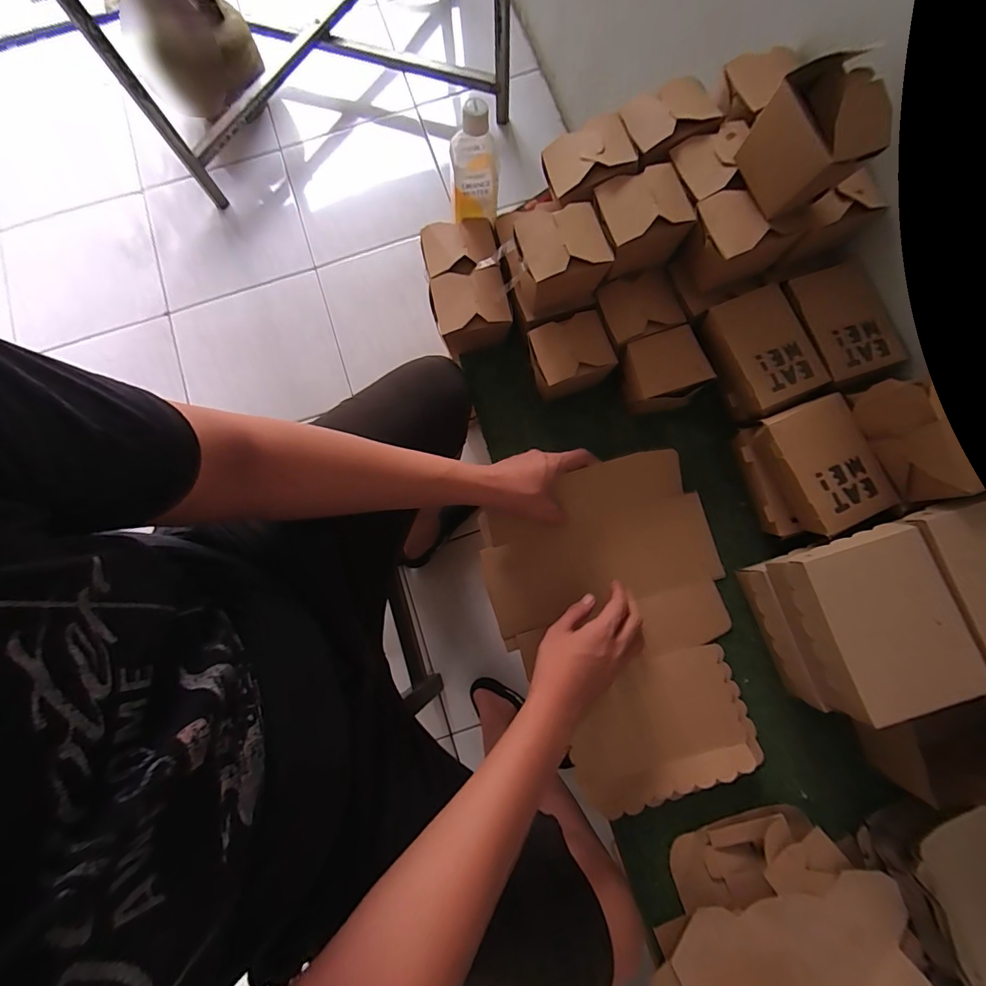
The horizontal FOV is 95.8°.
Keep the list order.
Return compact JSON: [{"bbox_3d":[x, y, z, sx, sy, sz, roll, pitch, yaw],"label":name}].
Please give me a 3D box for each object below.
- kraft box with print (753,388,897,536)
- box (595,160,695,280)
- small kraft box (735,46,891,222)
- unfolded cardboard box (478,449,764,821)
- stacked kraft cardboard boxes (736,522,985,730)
[{"bbox_3d":[0.392,-0.030,0.542,0.101,0.062,0.149,-21,79,-3],"label":"kraft box with print"},{"bbox_3d":[0.177,-0.325,0.542,0.092,0.075,0.081,-17,79,-2],"label":"box"},{"bbox_3d":[0.326,-0.355,0.444,0.087,0.107,0.096,-17,79,-2],"label":"small kraft box"},{"bbox_3d":[0.174,0.172,0.582,0.302,0.041,0.411,-18,79,-2],"label":"unfolded cardboard box"},{"bbox_3d":[0.391,0.141,0.504,0.140,0.135,0.174,-20,79,-3],"label":"stacked kraft cardboard boxes"}]

